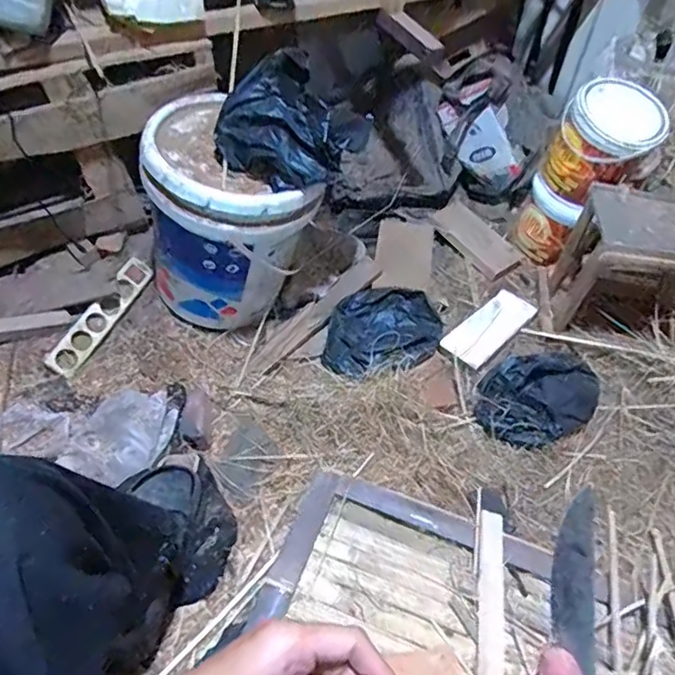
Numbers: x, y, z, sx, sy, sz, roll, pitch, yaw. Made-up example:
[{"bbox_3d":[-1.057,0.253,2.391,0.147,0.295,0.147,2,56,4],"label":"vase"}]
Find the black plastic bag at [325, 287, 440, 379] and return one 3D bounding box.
[{"bbox_3d":[0.092,-0.015,1.143,0.216,0.069,0.220,9,51,4],"label":"black plastic bag"}]

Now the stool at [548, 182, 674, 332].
[{"bbox_3d":[0.597,-0.132,1.137,0.271,0.247,0.190,7,51,3],"label":"stool"}]

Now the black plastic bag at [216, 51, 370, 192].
[{"bbox_3d":[-0.075,-0.339,0.919,0.181,0.140,0.181,37,58,24],"label":"black plastic bag"}]

